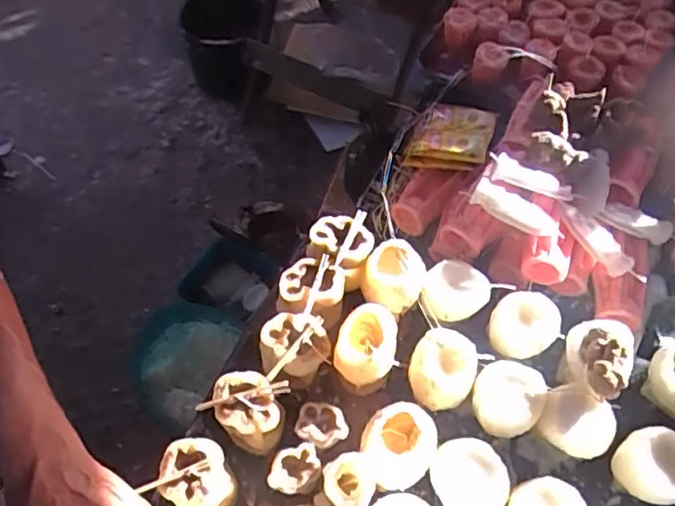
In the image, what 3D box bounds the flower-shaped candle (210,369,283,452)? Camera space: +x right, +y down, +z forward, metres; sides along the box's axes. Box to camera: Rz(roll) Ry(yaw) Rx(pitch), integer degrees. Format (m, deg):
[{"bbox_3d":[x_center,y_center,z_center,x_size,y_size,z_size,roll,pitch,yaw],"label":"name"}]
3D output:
[{"bbox_3d":[-0.094,0.169,0.619,0.063,0.080,0.074,-23,62,-14],"label":"flower-shaped candle"}]

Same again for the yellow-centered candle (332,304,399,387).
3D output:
[{"bbox_3d":[0.032,0.101,0.636,0.059,0.065,0.077,22,61,11],"label":"yellow-centered candle"}]

